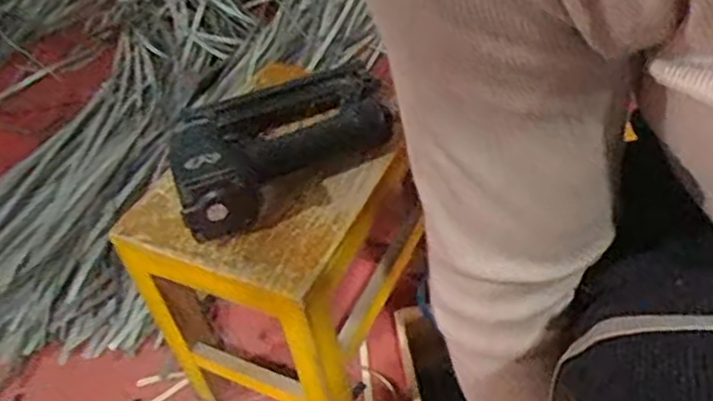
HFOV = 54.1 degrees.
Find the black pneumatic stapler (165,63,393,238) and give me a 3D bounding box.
[{"bbox_3d":[-0.080,-0.069,0.635,0.227,0.057,0.140,-31,47,-21],"label":"black pneumatic stapler"}]

